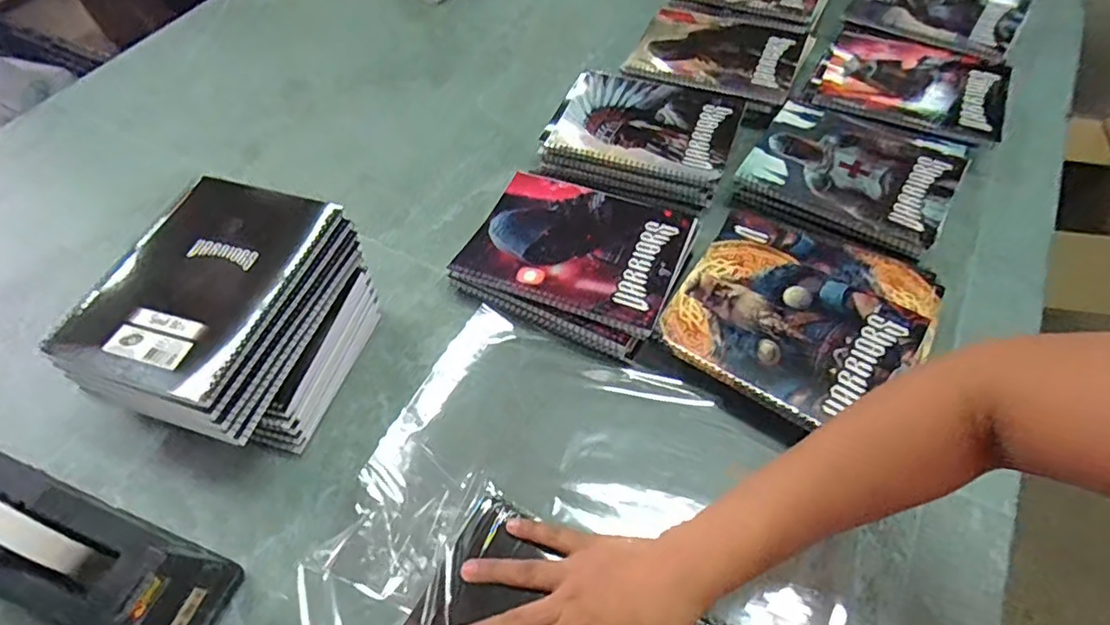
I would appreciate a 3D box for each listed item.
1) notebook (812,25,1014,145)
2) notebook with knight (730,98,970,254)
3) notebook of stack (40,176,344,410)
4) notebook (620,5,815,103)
[{"bbox_3d":[0.409,-0.263,0.690,0.202,0.024,0.169,20,62,8],"label":"notebook"},{"bbox_3d":[0.307,-0.149,0.624,0.194,0.018,0.156,25,59,17],"label":"notebook with knight"},{"bbox_3d":[-0.289,-0.033,0.491,0.152,0.012,0.202,14,57,10],"label":"notebook of stack"},{"bbox_3d":[0.203,-0.326,0.741,0.202,0.018,0.164,18,57,13],"label":"notebook"}]

